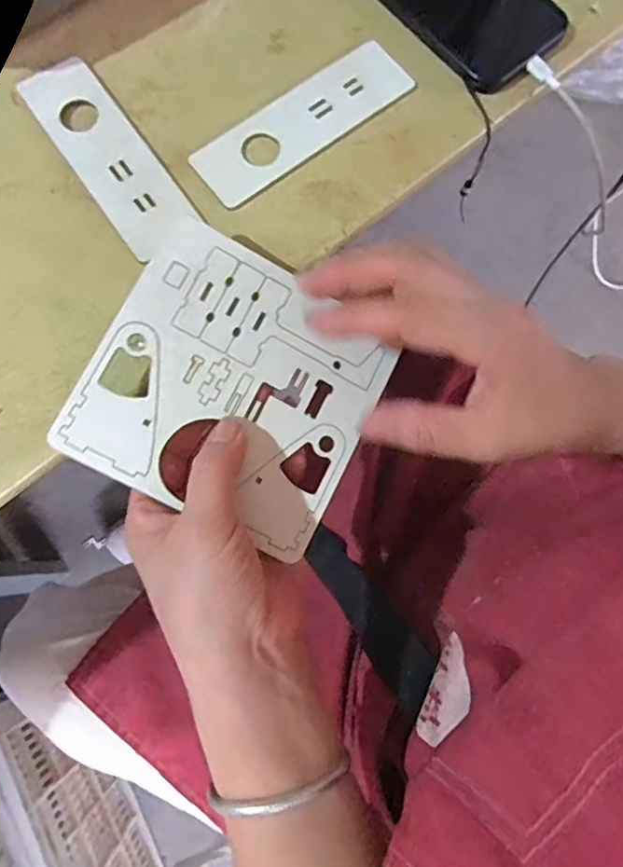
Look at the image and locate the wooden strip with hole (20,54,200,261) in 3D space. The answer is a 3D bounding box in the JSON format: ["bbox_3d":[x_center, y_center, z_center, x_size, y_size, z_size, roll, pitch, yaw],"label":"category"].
[{"bbox_3d":[-0.123,-0.170,0.351,0.046,0.004,0.143,-35,80,-9],"label":"wooden strip with hole"}]

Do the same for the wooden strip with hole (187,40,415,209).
[{"bbox_3d":[-0.006,-0.195,0.360,0.146,0.004,0.050,-37,81,-9],"label":"wooden strip with hole"}]

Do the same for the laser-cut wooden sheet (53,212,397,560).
[{"bbox_3d":[-0.039,-0.024,0.312,0.143,0.004,0.138,29,80,-9],"label":"laser-cut wooden sheet"}]

